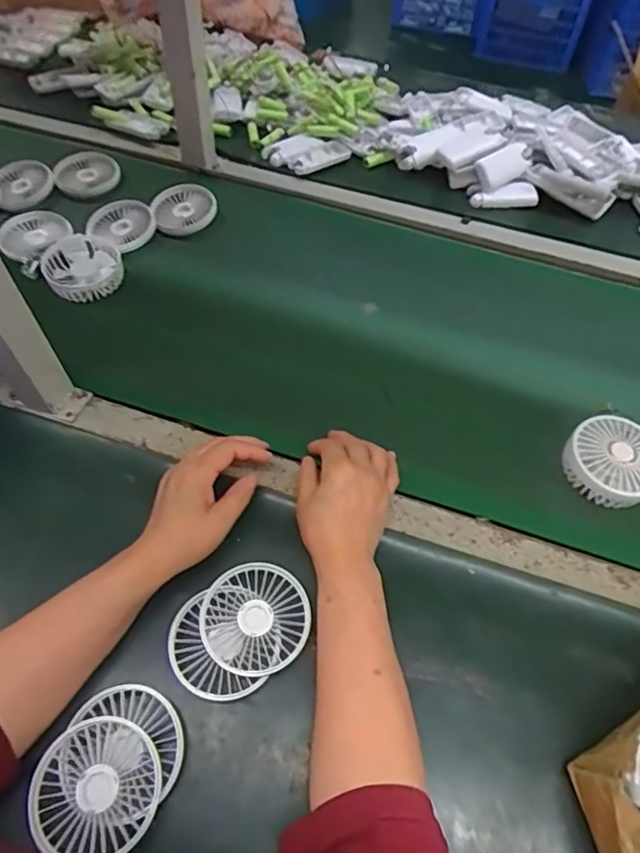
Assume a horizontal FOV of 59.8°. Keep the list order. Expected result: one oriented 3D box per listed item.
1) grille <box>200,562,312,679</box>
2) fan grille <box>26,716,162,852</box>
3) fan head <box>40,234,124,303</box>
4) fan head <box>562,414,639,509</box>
[{"bbox_3d":[-0.054,0.162,0.468,0.087,0.015,0.087,0,58,0],"label":"grille"},{"bbox_3d":[-0.158,0.258,0.397,0.084,0.022,0.085,0,58,0],"label":"fan grille"},{"bbox_3d":[-0.291,-0.196,0.685,0.089,0.034,0.085,-16,60,-10],"label":"fan head"},{"bbox_3d":[0.294,0.039,0.560,0.088,0.059,0.085,-30,63,-17],"label":"fan head"}]

